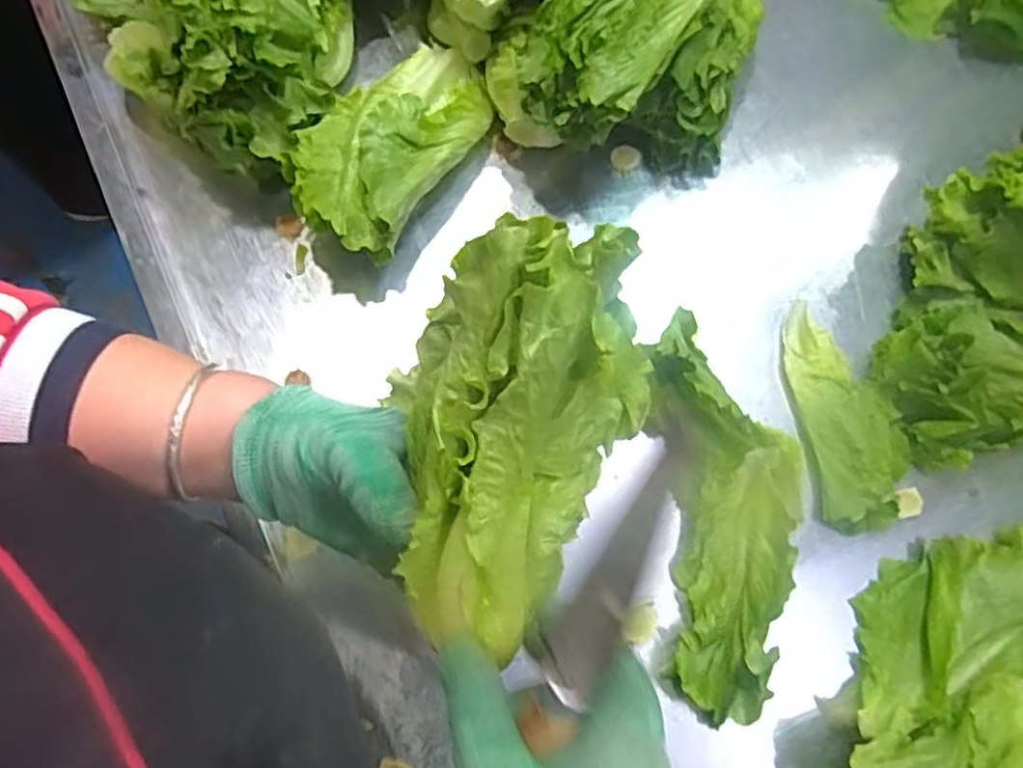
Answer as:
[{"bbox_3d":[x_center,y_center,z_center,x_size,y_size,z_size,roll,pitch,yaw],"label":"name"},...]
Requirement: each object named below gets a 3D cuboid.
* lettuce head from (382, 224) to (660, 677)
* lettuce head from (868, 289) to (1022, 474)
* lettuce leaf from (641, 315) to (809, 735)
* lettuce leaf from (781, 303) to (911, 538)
[{"bbox_3d":[-0.001,0.012,0.260,0.089,0.080,0.151,29,75,7],"label":"lettuce head"},{"bbox_3d":[0.321,-0.017,0.462,0.158,0.051,0.117,-13,74,-5],"label":"lettuce head"},{"bbox_3d":[0.136,0.075,0.434,0.084,0.034,0.232,-3,74,-3],"label":"lettuce leaf"},{"bbox_3d":[0.222,0.022,0.476,0.063,0.025,0.146,-6,74,-3],"label":"lettuce leaf"}]

